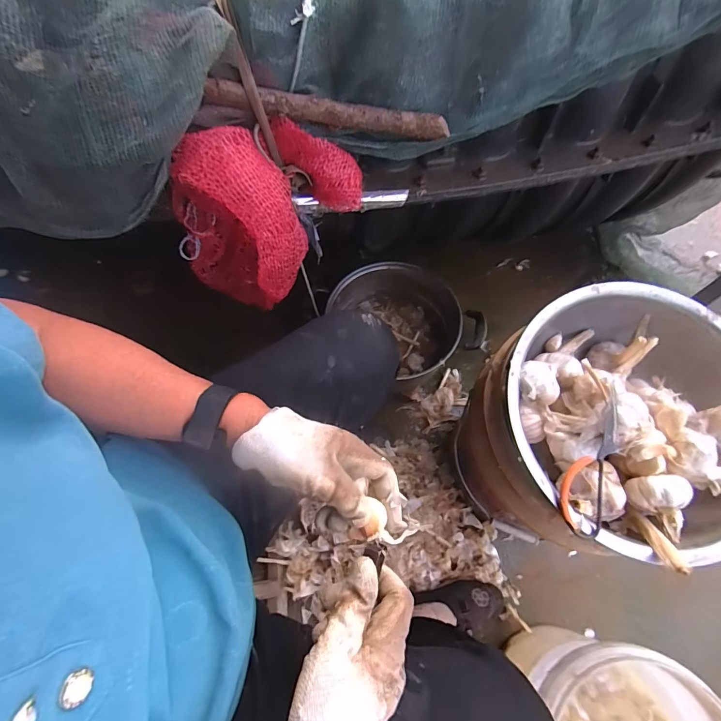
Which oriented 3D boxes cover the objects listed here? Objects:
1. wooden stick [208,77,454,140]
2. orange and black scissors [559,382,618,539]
[{"bbox_3d":[-0.030,-0.276,0.420,0.263,0.026,0.016,2,64,-12],"label":"wooden stick"},{"bbox_3d":[0.250,0.104,0.400,0.048,0.022,0.158,25,81,13],"label":"orange and black scissors"}]

